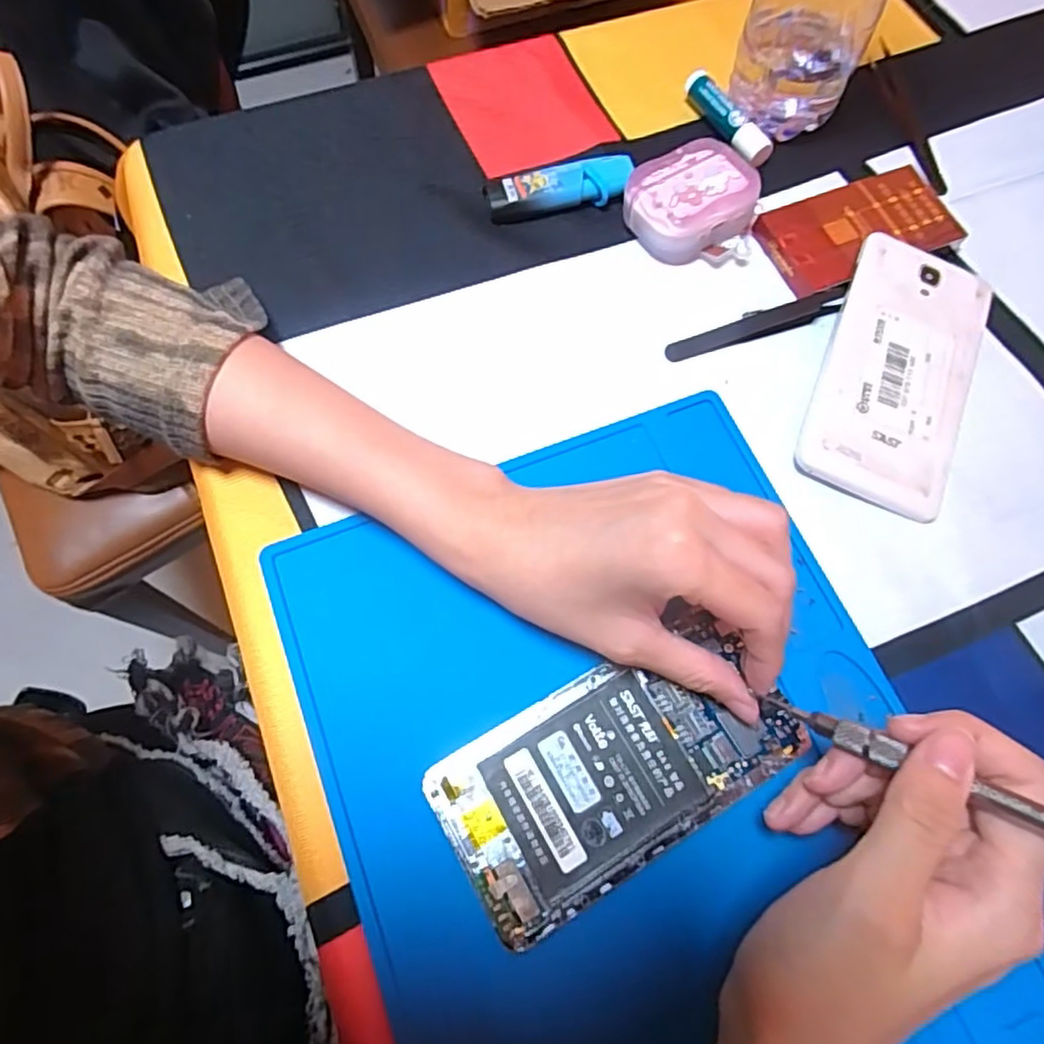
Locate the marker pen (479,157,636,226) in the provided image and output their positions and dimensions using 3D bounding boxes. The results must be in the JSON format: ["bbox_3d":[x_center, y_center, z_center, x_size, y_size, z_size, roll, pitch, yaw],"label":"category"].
[{"bbox_3d":[0.021,-0.184,0.359,0.080,0.014,0.022,-13,70,-6],"label":"marker pen"}]

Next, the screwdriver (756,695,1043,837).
[{"bbox_3d":[0.123,0.076,0.202,0.099,0.007,0.009,16,63,47],"label":"screwdriver"}]

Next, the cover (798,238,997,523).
[{"bbox_3d":[0.185,-0.074,0.320,0.072,0.006,0.140,24,74,0],"label":"cover"}]

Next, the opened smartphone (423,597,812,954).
[{"bbox_3d":[0.037,0.095,0.255,0.135,0.005,0.073,-30,72,-12],"label":"opened smartphone"}]

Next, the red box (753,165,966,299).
[{"bbox_3d":[0.182,-0.158,0.356,0.101,0.016,0.057,-20,71,-8],"label":"red box"}]

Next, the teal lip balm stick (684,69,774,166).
[{"bbox_3d":[0.120,-0.236,0.384,0.019,0.017,0.070,-26,72,-11],"label":"teal lip balm stick"}]

